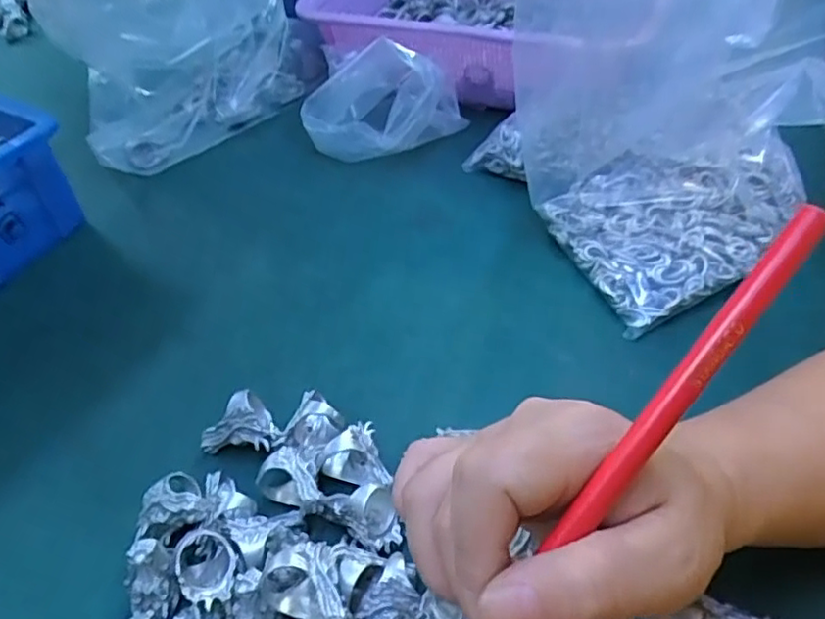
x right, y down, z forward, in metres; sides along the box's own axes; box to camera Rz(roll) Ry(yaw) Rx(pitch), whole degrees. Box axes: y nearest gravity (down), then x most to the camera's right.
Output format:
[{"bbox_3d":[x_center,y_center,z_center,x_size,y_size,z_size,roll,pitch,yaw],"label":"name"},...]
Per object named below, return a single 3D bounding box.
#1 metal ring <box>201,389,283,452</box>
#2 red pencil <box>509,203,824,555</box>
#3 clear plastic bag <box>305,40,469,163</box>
[{"bbox_3d":[-0.091,0.059,0.330,0.037,0.023,0.028,2,46,7],"label":"metal ring"},{"bbox_3d":[0.059,0.042,0.173,0.009,0.007,0.168,39,95,35],"label":"red pencil"},{"bbox_3d":[-0.022,-0.170,0.500,0.120,0.080,0.085,10,48,15],"label":"clear plastic bag"}]

